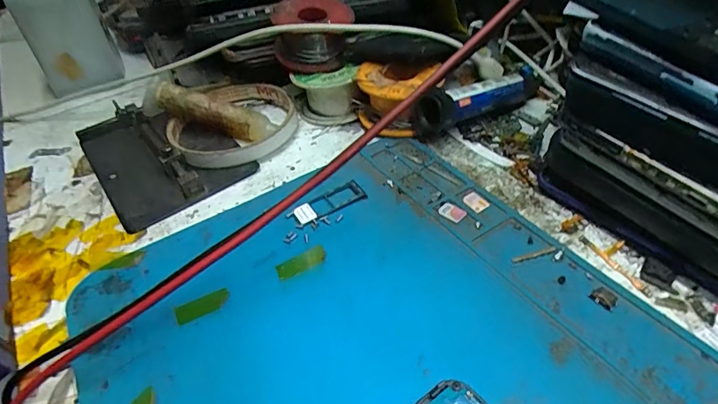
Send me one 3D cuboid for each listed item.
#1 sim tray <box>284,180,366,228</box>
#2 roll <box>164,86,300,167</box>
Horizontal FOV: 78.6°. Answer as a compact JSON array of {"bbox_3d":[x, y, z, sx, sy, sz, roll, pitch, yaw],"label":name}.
[{"bbox_3d":[-0.017,0.000,0.228,0.040,0.004,0.017,-26,46,-19],"label":"sim tray"},{"bbox_3d":[-0.081,-0.052,0.285,0.081,0.014,0.080,-4,43,4],"label":"roll"}]

